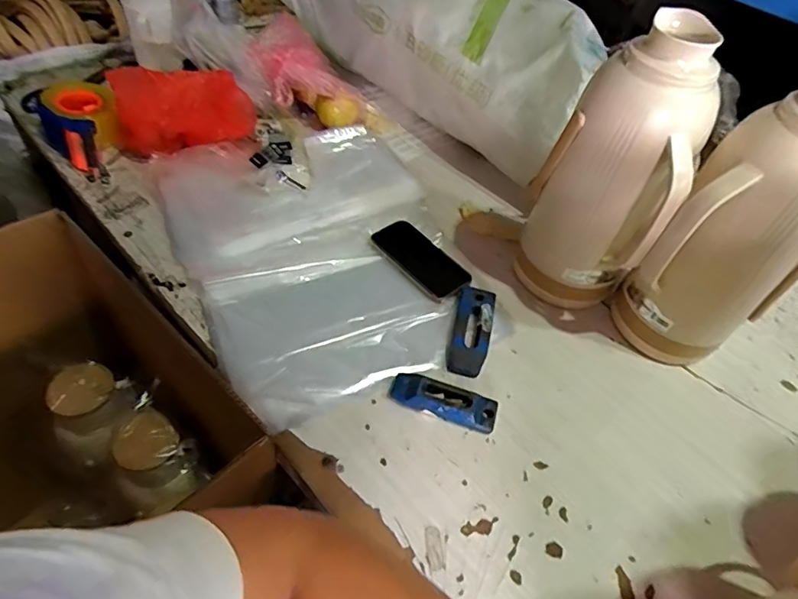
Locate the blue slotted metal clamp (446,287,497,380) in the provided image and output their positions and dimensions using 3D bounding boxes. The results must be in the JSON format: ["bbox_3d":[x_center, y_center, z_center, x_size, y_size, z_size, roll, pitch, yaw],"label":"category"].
[{"bbox_3d":[0.103,0.044,0.724,0.053,0.018,0.140,16,50,5],"label":"blue slotted metal clamp"}]

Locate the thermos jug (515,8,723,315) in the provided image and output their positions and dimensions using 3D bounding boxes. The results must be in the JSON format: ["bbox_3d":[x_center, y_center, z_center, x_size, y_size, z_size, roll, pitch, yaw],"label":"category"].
[{"bbox_3d":[0.261,-0.141,0.672,0.160,0.373,0.128,23,51,10],"label":"thermos jug"}]

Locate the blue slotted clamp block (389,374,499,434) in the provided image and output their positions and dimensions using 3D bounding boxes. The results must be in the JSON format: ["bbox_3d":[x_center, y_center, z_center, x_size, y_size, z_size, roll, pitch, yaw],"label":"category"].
[{"bbox_3d":[0.058,0.126,0.653,0.136,0.025,0.047,16,50,5],"label":"blue slotted clamp block"}]

